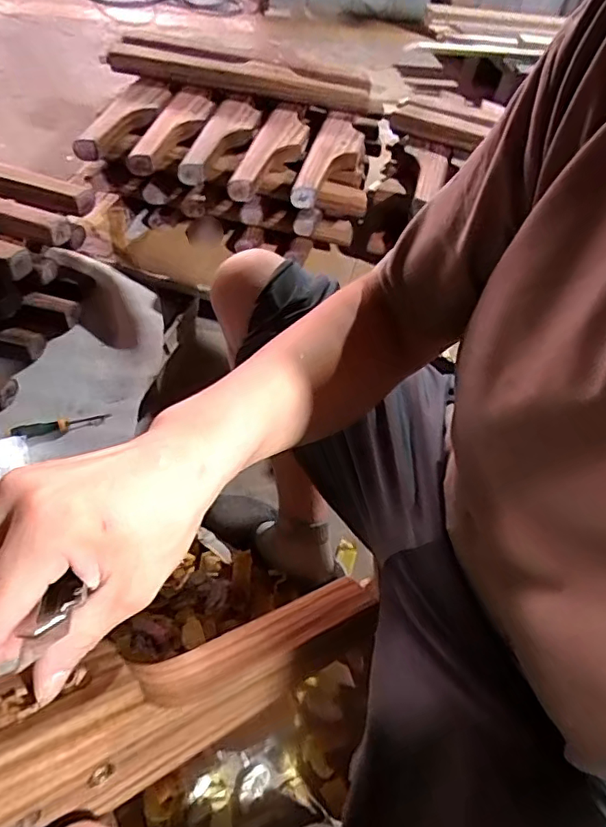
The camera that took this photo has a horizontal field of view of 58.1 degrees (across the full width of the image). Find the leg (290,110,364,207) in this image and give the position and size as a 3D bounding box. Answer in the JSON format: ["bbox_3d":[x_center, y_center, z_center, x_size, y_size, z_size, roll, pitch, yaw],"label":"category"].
[{"bbox_3d":[0.058,-0.501,1.054,0.096,0.036,0.368,15,48,4],"label":"leg"}]

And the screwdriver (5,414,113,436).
[{"bbox_3d":[-0.350,0.014,0.782,0.136,0.013,0.020,-14,52,-21],"label":"screwdriver"}]

